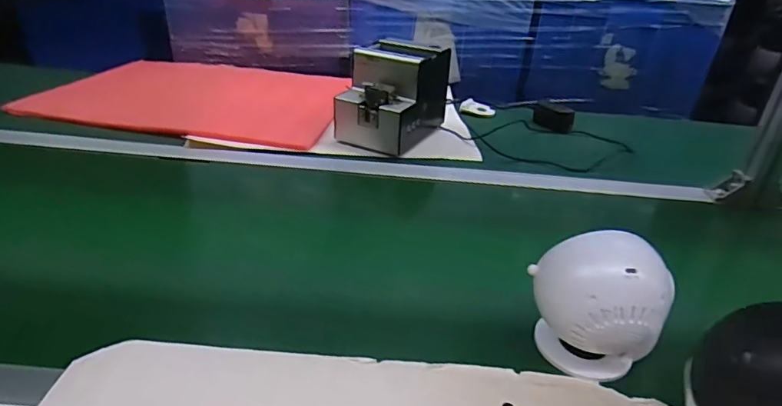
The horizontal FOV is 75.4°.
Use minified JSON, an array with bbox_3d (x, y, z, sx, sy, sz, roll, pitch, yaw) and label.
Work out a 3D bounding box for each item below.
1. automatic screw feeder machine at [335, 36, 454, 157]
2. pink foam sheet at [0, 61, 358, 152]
[{"bbox_3d":[0.005,-0.186,0.863,0.124,0.144,0.176,17,31,20],"label":"automatic screw feeder machine"},{"bbox_3d":[-0.362,-0.196,0.952,0.579,0.026,0.341,11,34,13],"label":"pink foam sheet"}]

